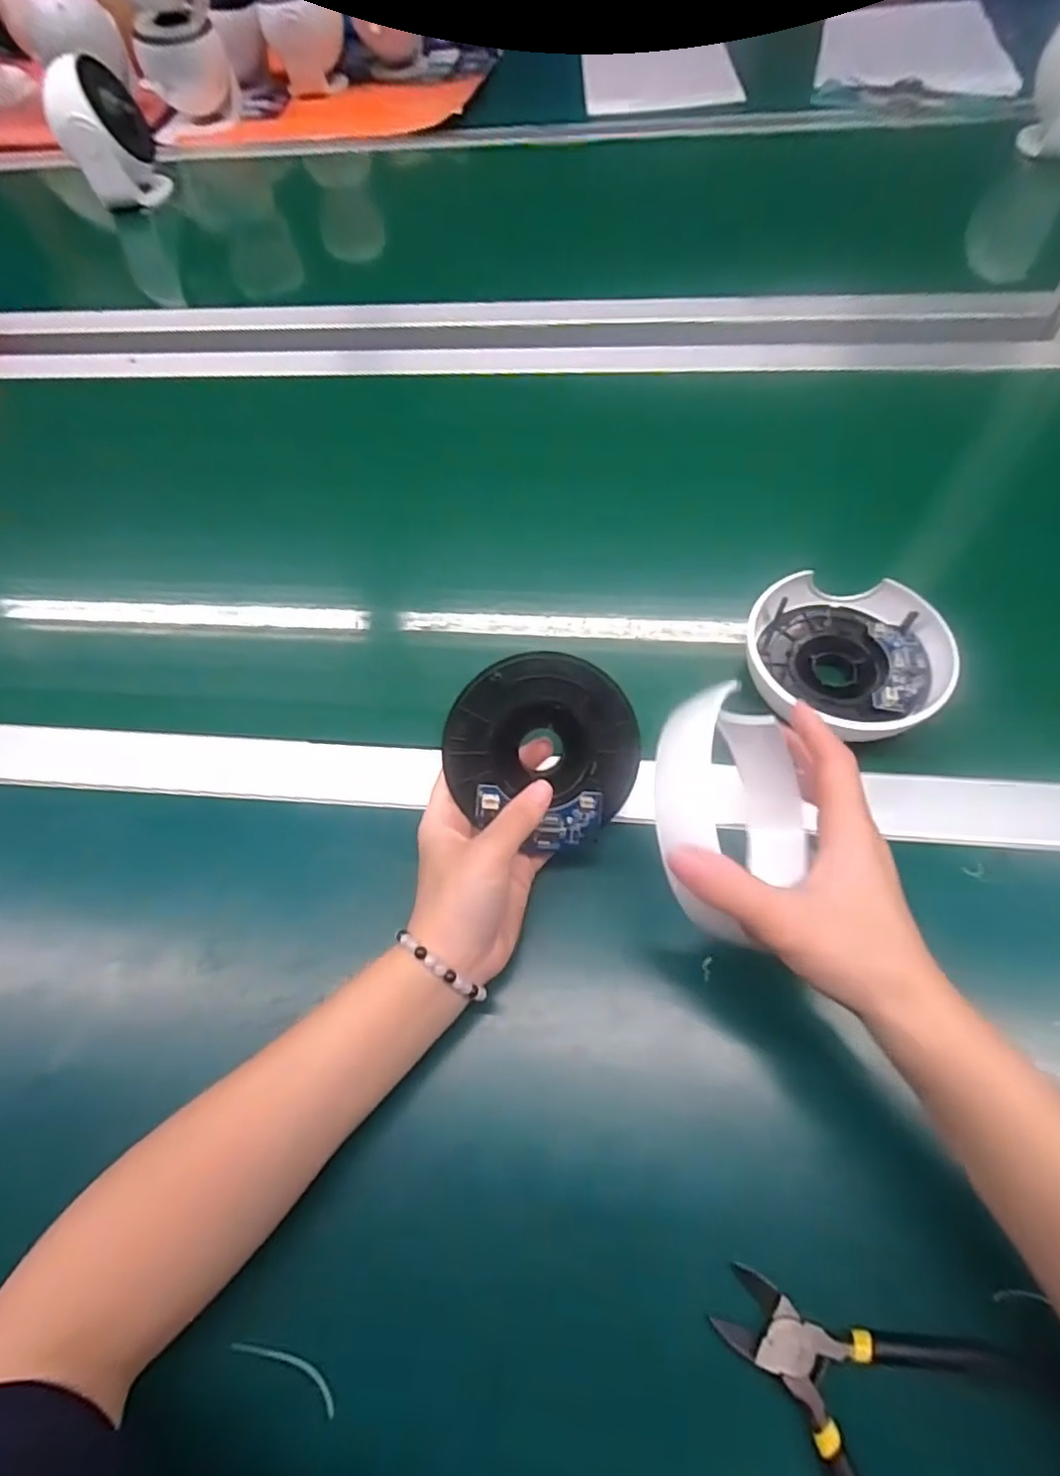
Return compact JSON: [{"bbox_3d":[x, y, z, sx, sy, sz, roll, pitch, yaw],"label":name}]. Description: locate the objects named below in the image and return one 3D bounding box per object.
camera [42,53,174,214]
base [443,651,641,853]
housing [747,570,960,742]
[{"bbox_3d":[-0.531,-0.737,0.791,0.095,0.143,0.096,14,63,11],"label":"camera"},{"bbox_3d":[0.007,0.005,0.336,0.100,0.015,0.096,0,95,-2],"label":"base"},{"bbox_3d":[0.200,-0.053,0.402,0.116,0.031,0.107,-2,61,3],"label":"housing"}]

